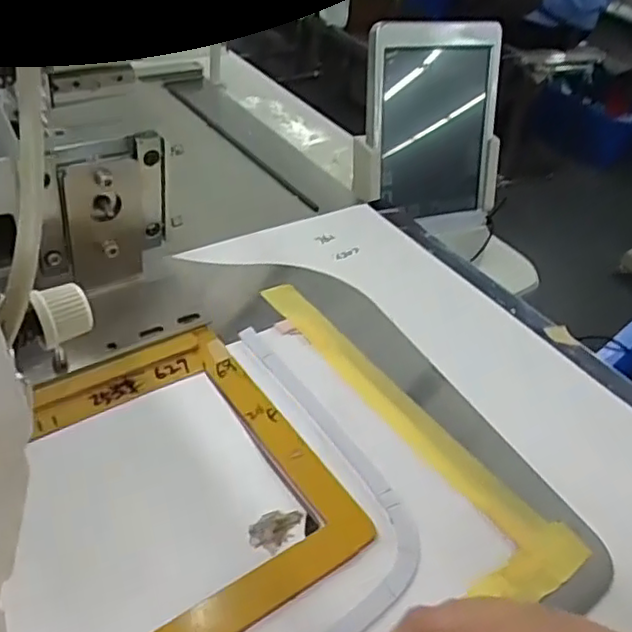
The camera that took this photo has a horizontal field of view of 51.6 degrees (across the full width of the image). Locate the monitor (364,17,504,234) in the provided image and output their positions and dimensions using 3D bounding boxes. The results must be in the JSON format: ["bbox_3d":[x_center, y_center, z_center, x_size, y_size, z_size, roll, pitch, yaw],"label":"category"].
[{"bbox_3d":[0.120,-0.183,0.645,0.139,0.192,0.021,-8,26,-16],"label":"monitor"}]

